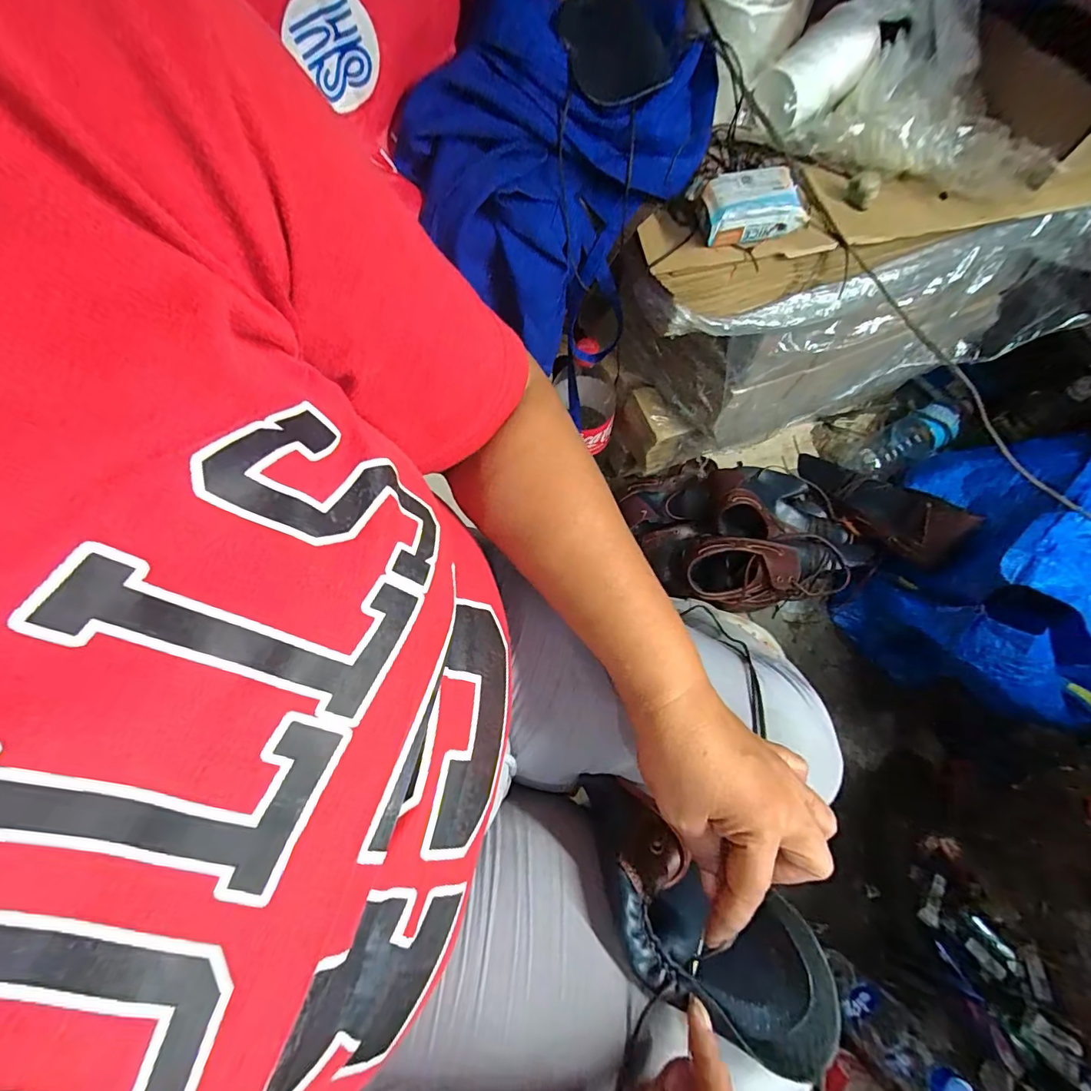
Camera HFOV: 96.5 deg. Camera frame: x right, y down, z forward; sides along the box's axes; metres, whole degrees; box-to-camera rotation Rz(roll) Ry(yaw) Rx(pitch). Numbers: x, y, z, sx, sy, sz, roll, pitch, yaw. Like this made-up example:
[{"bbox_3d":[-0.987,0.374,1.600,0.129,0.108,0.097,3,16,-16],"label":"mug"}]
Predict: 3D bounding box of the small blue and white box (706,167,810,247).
[{"bbox_3d":[0.175,-0.288,0.414,0.078,0.033,0.044,-11,69,-3],"label":"small blue and white box"}]

